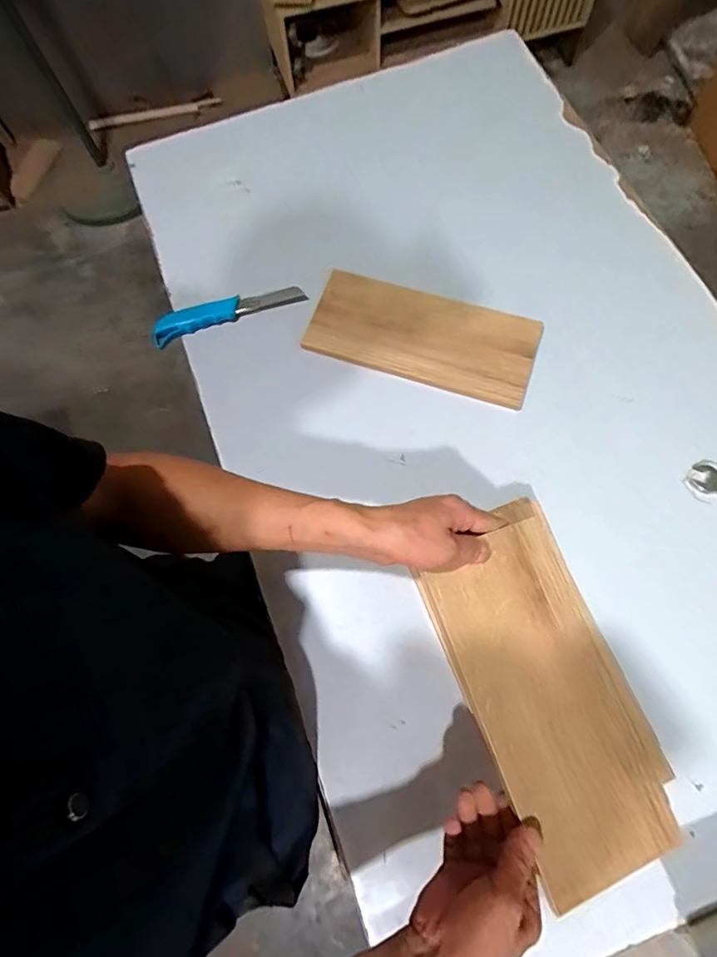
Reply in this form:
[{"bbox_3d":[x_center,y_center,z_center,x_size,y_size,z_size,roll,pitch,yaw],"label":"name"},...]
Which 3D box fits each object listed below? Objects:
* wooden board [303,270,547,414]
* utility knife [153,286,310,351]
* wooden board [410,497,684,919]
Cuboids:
[{"bbox_3d":[0.084,-0.192,0.654,0.299,0.020,0.127,18,74,8],"label":"wooden board"},{"bbox_3d":[-0.181,-0.233,0.674,0.212,0.016,0.036,-18,73,-3],"label":"utility knife"},{"bbox_3d":[0.171,0.186,0.447,0.152,0.013,0.308,-18,75,-15],"label":"wooden board"}]

